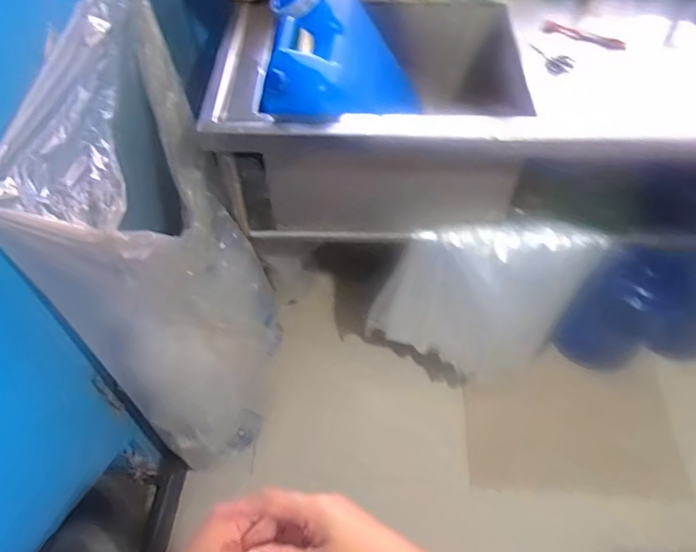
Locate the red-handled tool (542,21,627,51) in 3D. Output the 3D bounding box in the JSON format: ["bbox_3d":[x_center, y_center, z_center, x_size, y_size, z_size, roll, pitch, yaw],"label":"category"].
[{"bbox_3d":[0.510,-0.521,1.121,0.177,0.022,0.026,27,58,17],"label":"red-handled tool"}]

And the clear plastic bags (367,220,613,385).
[{"bbox_3d":[0.327,0.077,1.288,0.501,0.470,0.148,-1,54,-2],"label":"clear plastic bags"}]

